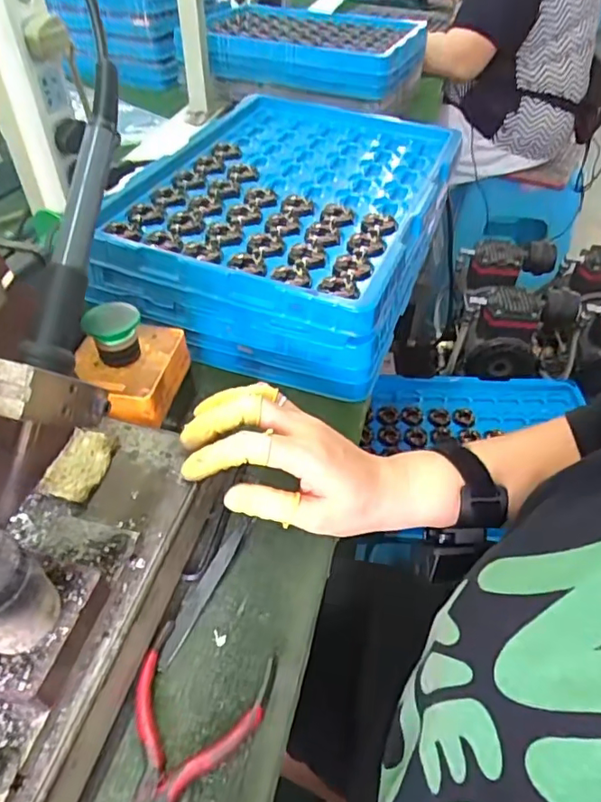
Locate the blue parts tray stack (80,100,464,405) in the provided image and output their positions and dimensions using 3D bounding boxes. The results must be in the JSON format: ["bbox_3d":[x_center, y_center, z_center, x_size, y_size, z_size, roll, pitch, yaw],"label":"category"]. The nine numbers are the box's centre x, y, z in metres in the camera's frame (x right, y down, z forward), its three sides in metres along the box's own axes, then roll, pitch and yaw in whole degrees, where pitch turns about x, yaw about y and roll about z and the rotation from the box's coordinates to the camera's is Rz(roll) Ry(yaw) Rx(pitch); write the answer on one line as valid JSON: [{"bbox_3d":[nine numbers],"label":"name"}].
[{"bbox_3d":[-0.004,-0.188,0.560,0.265,0.092,0.372,16,48,14],"label":"blue parts tray stack"}]

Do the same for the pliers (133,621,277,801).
[{"bbox_3d":[-0.061,0.180,0.270,0.069,0.013,0.118,11,47,10],"label":"pliers"}]

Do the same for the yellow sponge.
[{"bbox_3d":[-0.137,0.039,0.336,0.032,0.007,0.050,10,47,8],"label":"yellow sponge"}]

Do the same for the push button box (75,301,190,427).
[{"bbox_3d":[-0.126,-0.031,0.387,0.069,0.061,0.078,7,47,6],"label":"push button box"}]

